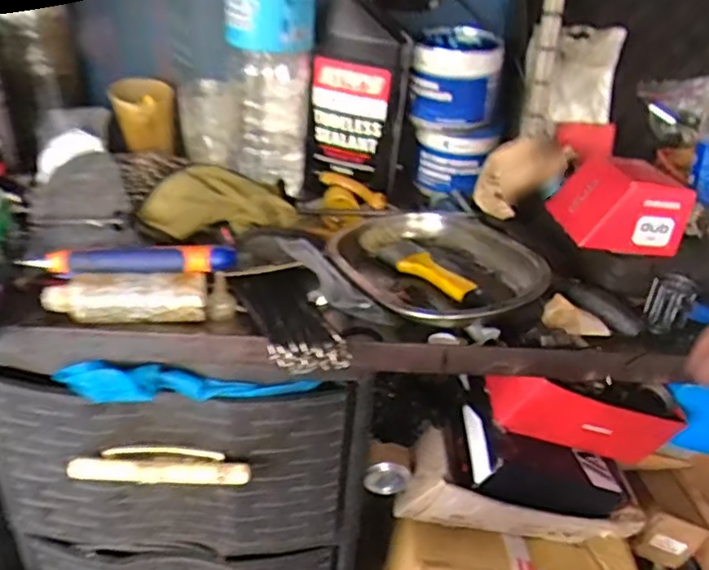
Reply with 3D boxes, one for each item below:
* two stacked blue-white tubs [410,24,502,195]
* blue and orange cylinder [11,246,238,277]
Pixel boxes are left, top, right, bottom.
[{"bbox_3d":[0.116,-0.197,0.735,0.105,0.162,0.095,10,31,9],"label":"two stacked blue-white tubs"},{"bbox_3d":[-0.175,-0.018,0.503,0.158,0.022,0.022,-2,31,-11],"label":"blue and orange cylinder"}]

